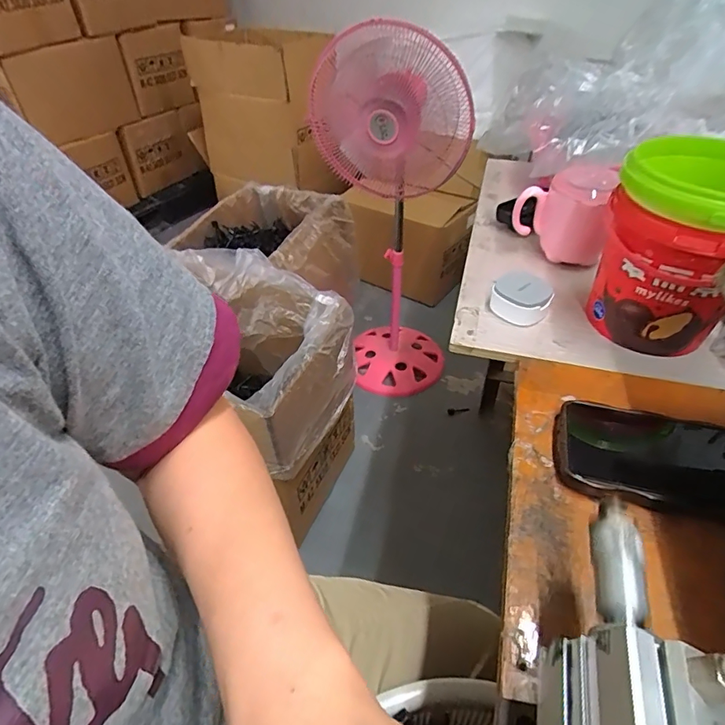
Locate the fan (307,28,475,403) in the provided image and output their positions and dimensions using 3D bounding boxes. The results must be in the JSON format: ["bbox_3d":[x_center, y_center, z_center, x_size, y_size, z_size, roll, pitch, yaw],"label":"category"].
[{"bbox_3d":[0.063,-0.313,1.189,0.334,0.844,0.272,0,43,1],"label":"fan"}]

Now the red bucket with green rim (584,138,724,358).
[{"bbox_3d":[0.276,-0.097,0.420,0.125,0.150,0.128,18,46,19],"label":"red bucket with green rim"}]

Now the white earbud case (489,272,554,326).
[{"bbox_3d":[0.160,-0.067,0.481,0.055,0.025,0.061,14,45,15],"label":"white earbud case"}]

